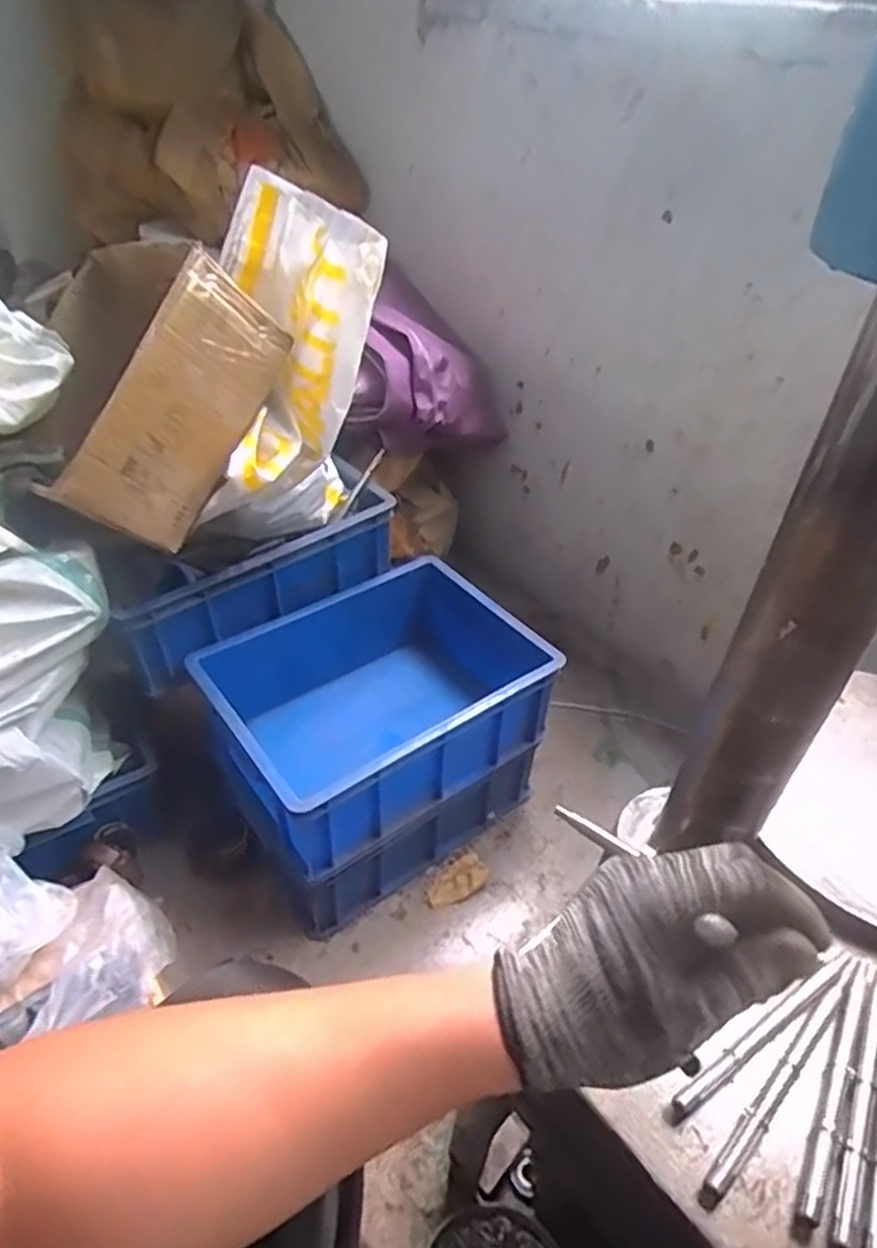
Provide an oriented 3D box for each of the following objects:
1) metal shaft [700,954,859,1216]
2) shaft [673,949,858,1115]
[{"bbox_3d":[0.211,0.268,0.443,0.185,0.012,0.013,-32,52,-33],"label":"metal shaft"},{"bbox_3d":[0.209,0.253,0.459,0.163,0.011,0.012,-21,47,-26],"label":"shaft"}]

